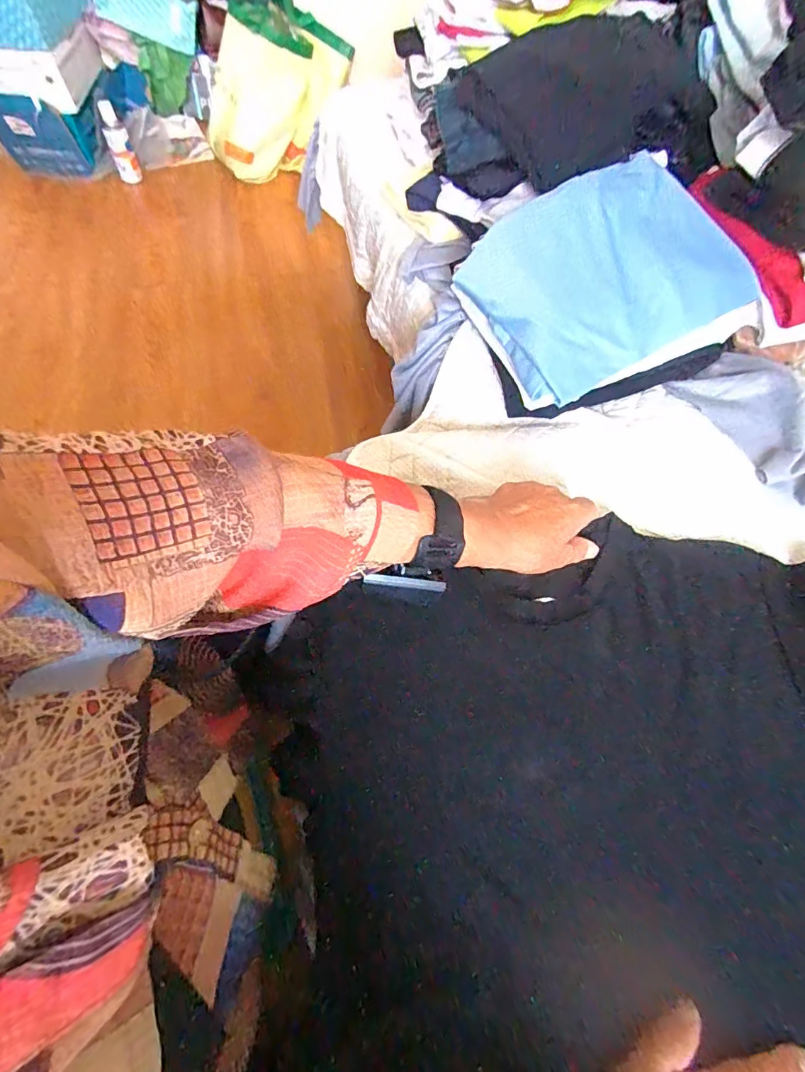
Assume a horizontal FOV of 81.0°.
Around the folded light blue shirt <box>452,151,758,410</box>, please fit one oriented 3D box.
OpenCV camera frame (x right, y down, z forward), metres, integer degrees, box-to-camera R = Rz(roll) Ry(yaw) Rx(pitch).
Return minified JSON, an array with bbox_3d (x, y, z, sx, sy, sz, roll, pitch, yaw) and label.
[{"bbox_3d":[0.202,-0.272,0.494,0.249,0.030,0.202,-29,85,0],"label":"folded light blue shirt"}]

